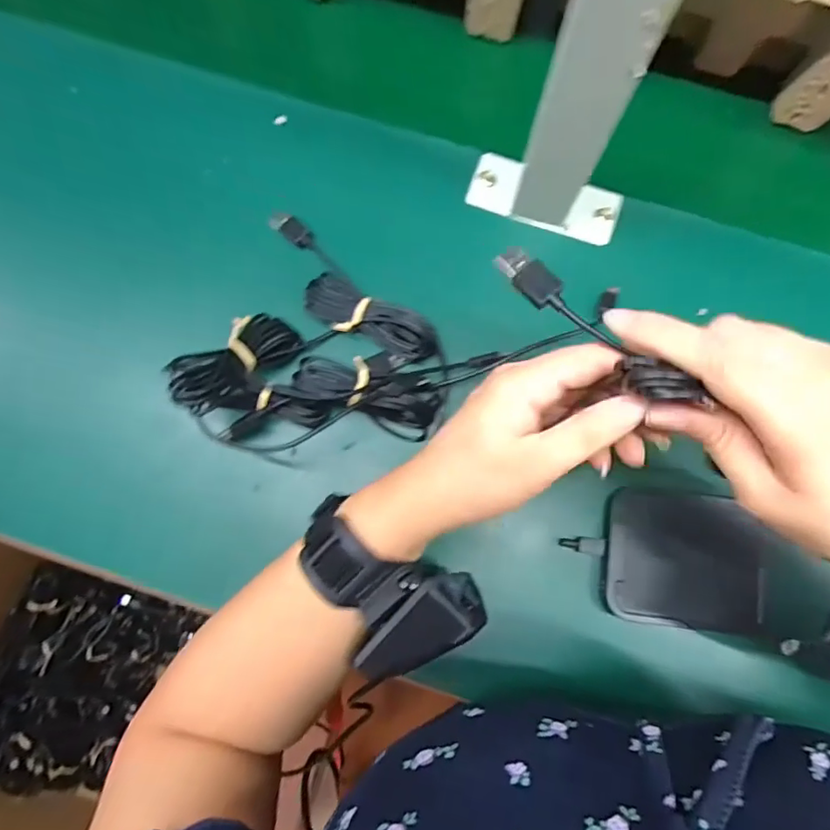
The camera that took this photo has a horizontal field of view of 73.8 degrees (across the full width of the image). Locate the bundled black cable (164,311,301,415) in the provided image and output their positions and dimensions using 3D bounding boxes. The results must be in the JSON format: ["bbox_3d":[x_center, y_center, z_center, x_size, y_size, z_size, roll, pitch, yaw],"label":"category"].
[{"bbox_3d":[-0.110,-0.033,0.338,0.036,0.024,0.089,41,51,8],"label":"bundled black cable"}]

